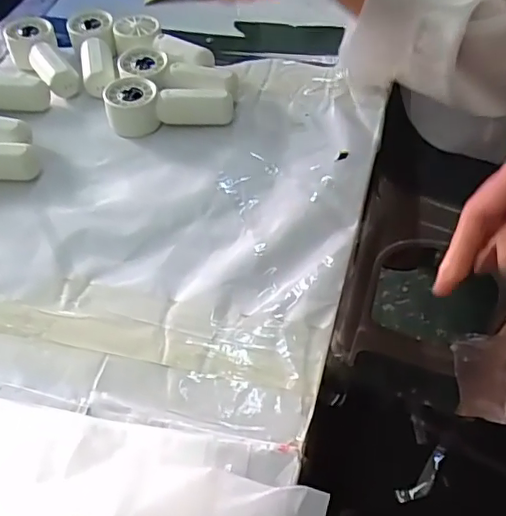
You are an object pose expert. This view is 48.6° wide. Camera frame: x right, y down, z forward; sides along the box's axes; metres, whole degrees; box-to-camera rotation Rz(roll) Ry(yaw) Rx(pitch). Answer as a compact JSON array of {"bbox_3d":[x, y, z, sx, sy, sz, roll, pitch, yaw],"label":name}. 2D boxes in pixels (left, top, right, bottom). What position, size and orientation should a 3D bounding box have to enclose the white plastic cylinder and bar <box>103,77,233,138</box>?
[{"bbox_3d":[-0.074,-0.135,0.500,0.108,0.030,0.041,0,51,3],"label":"white plastic cylinder and bar"}]

